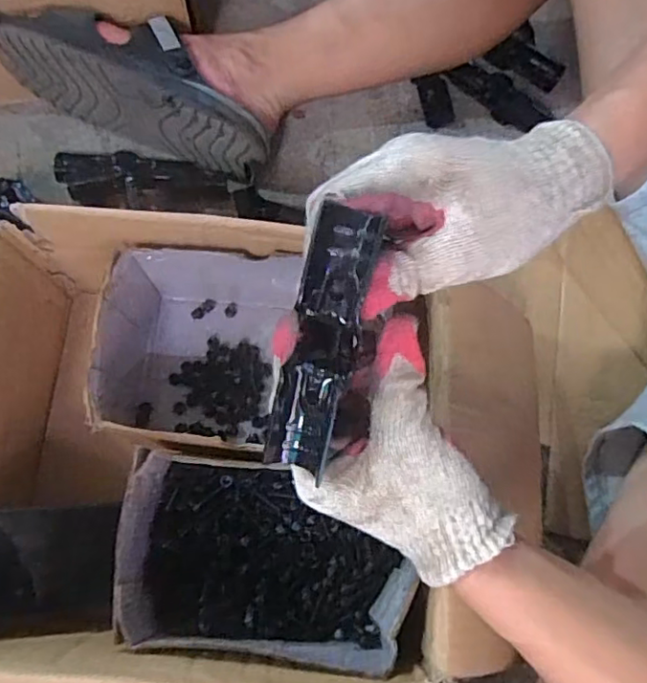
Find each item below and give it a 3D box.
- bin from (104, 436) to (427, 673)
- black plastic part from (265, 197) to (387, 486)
[{"bbox_3d":[-0.038,0.152,0.417,0.197,0.082,0.121,8,72,0],"label":"bin"},{"bbox_3d":[-0.001,0.001,0.285,0.032,0.011,0.128,14,101,3],"label":"black plastic part"}]

